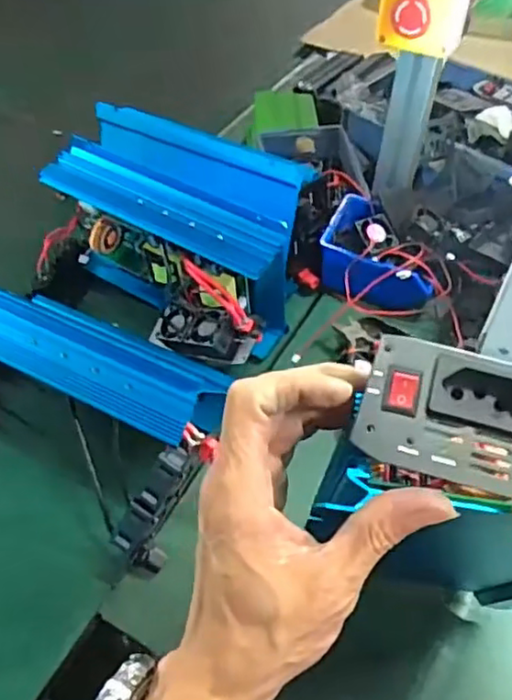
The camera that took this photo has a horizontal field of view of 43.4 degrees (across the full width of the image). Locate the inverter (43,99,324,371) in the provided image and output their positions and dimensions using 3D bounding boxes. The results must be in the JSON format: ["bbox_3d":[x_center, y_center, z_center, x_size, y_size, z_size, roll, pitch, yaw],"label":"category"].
[{"bbox_3d":[-0.088,-0.117,0.690,0.274,0.156,0.167,27,50,20],"label":"inverter"}]

